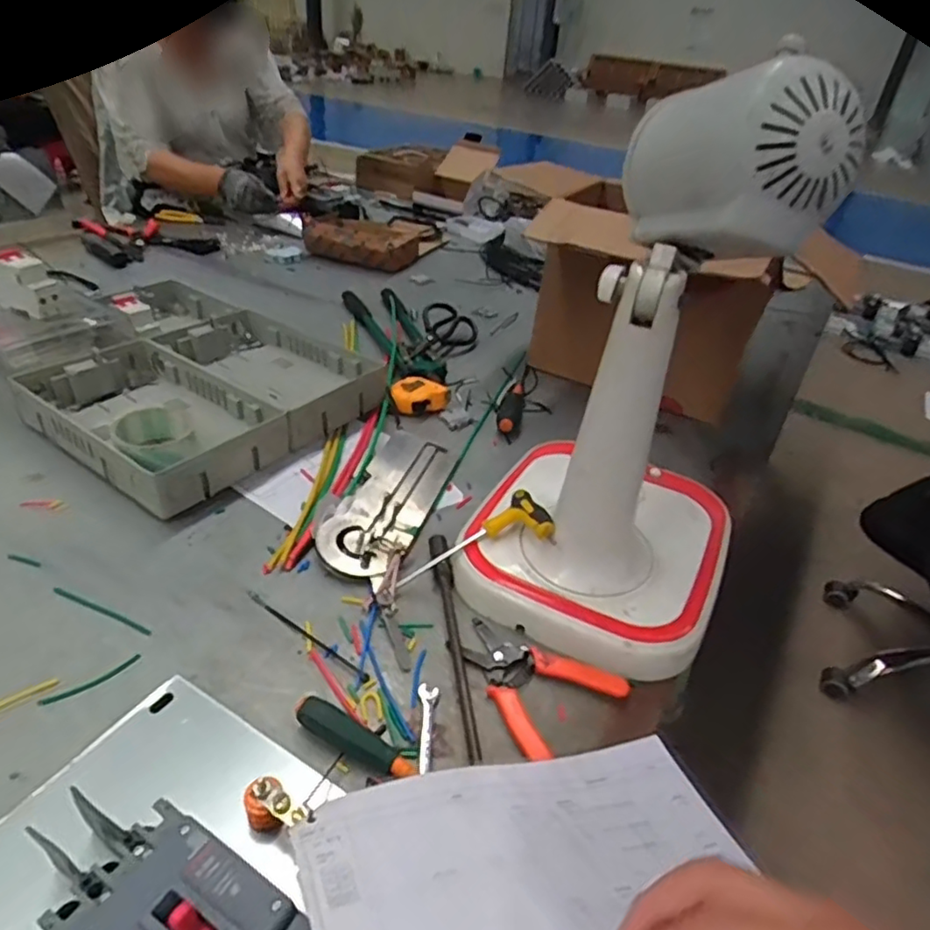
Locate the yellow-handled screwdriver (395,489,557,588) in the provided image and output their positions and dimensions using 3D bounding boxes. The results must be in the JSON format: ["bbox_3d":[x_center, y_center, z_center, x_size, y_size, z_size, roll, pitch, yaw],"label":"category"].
[{"bbox_3d":[0.009,0.077,0.607,0.159,0.027,0.070,-29,34,12],"label":"yellow-handled screwdriver"}]

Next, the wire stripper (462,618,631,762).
[{"bbox_3d":[0.053,0.177,0.536,0.103,0.012,0.134,-25,44,-35],"label":"wire stripper"}]

